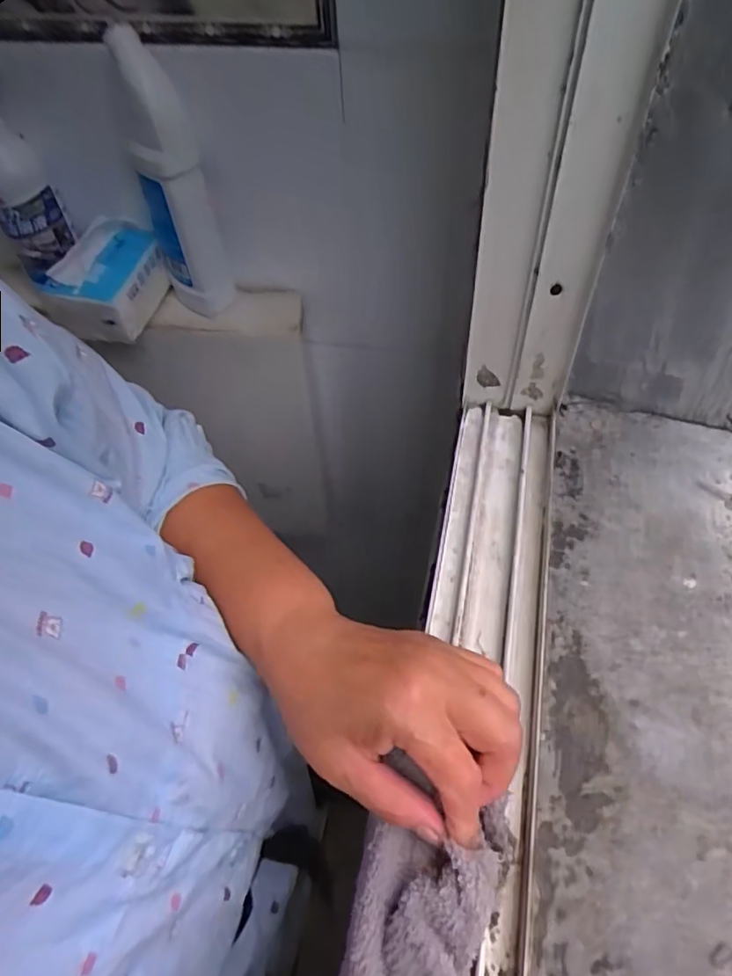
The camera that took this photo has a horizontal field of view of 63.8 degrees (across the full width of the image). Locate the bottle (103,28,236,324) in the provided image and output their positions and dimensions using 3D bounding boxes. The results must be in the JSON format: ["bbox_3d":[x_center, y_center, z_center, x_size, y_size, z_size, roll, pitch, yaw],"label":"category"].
[{"bbox_3d":[-0.181,-0.279,0.558,0.051,0.238,0.062,-38,61,-21],"label":"bottle"}]

